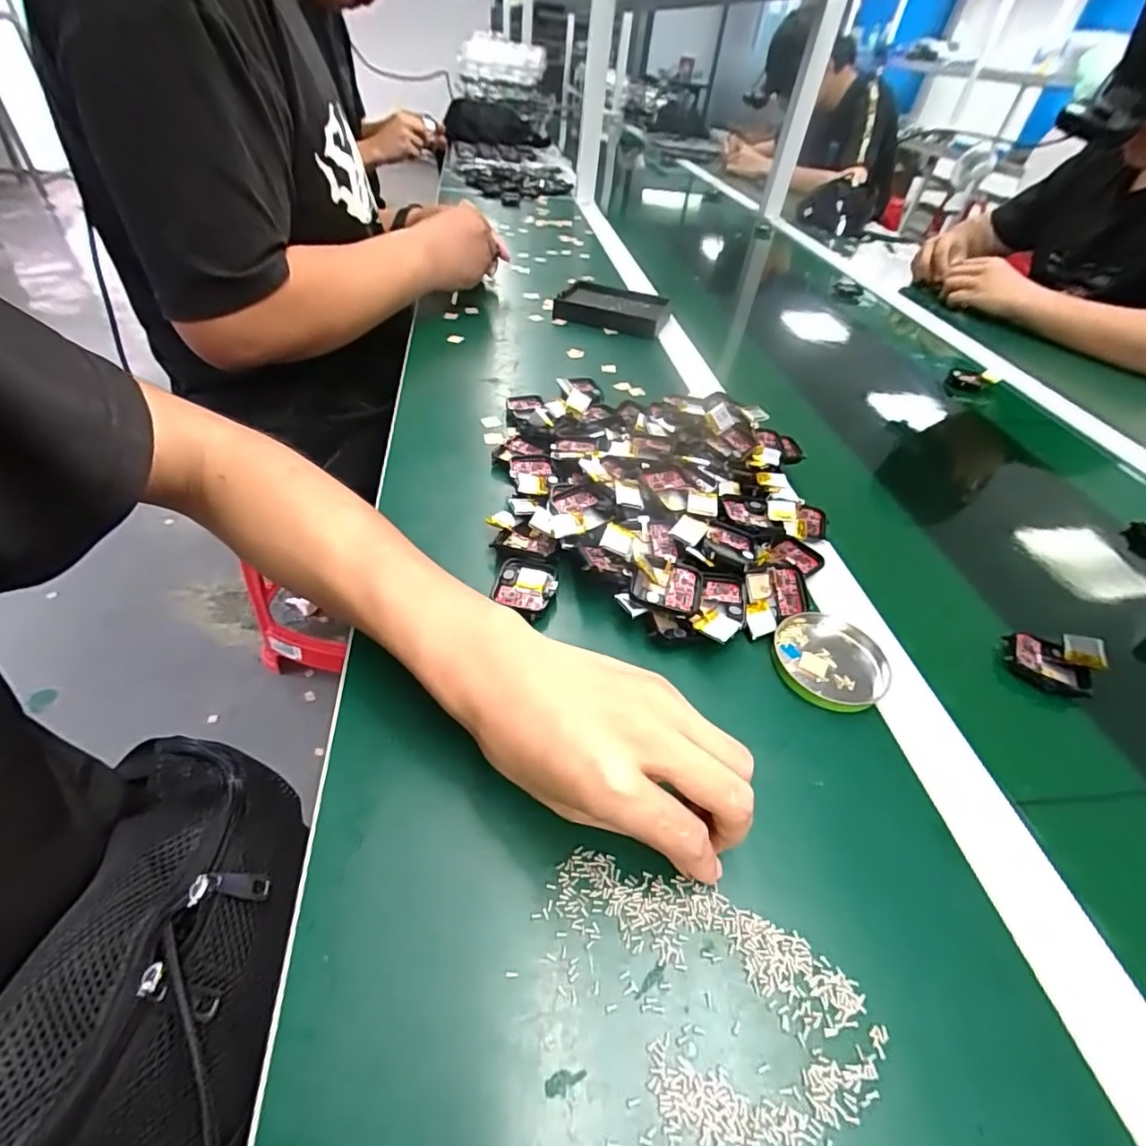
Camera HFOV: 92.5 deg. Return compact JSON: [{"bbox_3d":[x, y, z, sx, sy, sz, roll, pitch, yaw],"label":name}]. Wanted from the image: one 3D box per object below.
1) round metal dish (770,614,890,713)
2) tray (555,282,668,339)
[{"bbox_3d":[0.156,0.052,0.332,0.064,0.009,0.064,4,45,-4],"label":"round metal dish"},{"bbox_3d":[0.050,-0.341,0.706,0.135,0.021,0.109,19,46,11],"label":"tray"}]

